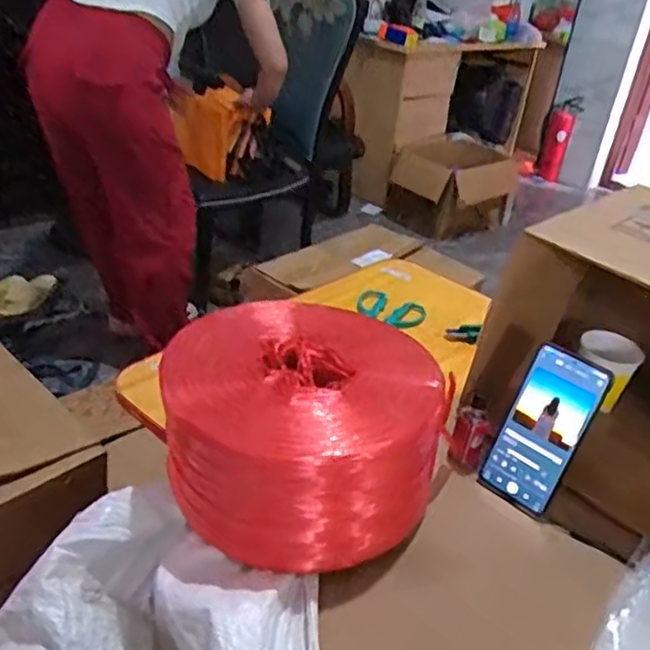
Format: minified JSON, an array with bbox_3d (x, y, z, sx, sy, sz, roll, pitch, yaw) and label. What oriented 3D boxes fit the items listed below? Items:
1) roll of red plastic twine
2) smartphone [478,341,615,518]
[{"bbox_3d":[-0.027,0.091,0.641,0.265,0.119,0.238,15,32,12],"label":"roll of red plastic twine"},{"bbox_3d":[0.212,0.102,0.649,0.072,0.157,0.007,31,16,30],"label":"smartphone"}]

